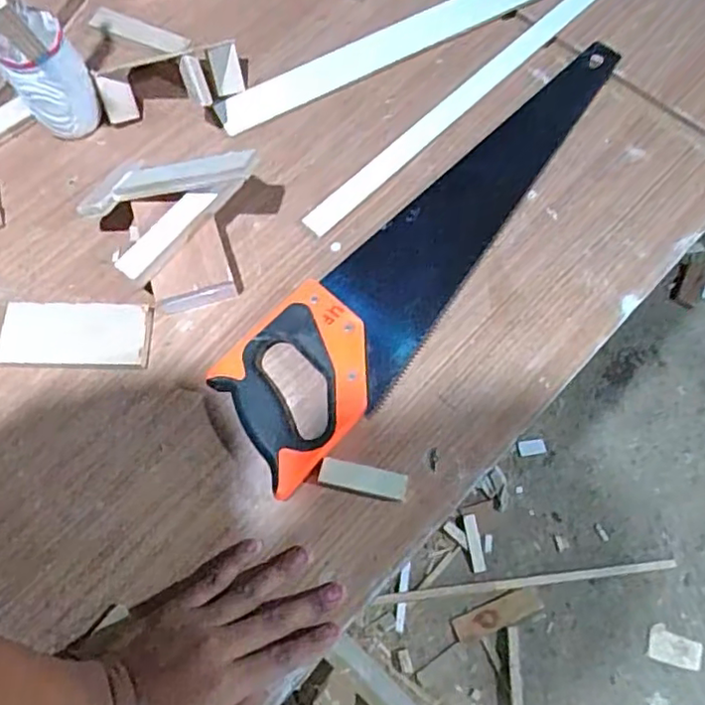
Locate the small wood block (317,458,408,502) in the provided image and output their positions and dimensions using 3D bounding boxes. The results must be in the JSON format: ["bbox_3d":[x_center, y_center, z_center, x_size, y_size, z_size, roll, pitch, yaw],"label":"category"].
[{"bbox_3d":[0.008,0.098,0.480,0.066,0.012,0.021,11,69,7],"label":"small wood block"}]

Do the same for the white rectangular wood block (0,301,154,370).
[{"bbox_3d":[-0.235,-0.014,0.536,0.125,0.012,0.055,1,68,3],"label":"white rectangular wood block"}]

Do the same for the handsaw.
[{"bbox_3d":[0.087,-0.105,0.558,0.111,0.023,0.510,41,75,16],"label":"handsaw"}]

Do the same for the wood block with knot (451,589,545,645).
[{"bbox_3d":[0.263,0.476,1.144,0.164,0.007,0.052,-22,69,-6],"label":"wood block with knot"}]

